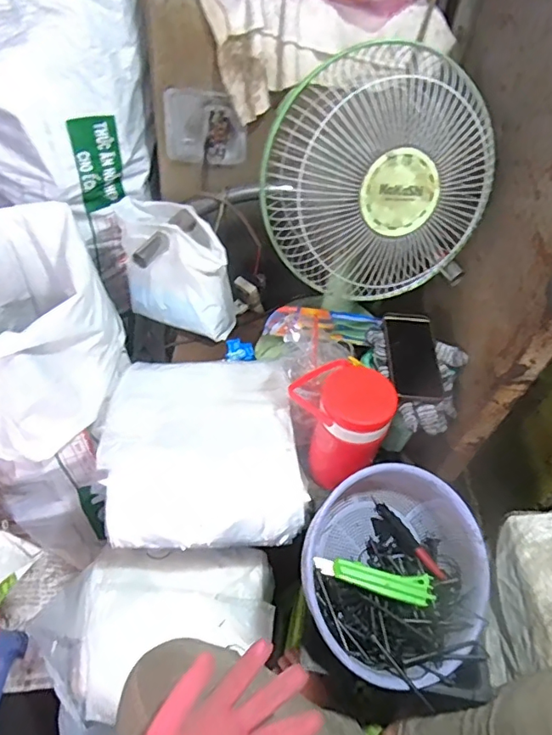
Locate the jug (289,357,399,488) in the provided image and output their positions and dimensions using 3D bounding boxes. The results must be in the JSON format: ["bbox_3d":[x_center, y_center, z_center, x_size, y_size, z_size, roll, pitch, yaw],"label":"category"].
[{"bbox_3d":[0.096,0.090,0.819,0.111,0.207,0.154,-25,56,-25],"label":"jug"}]

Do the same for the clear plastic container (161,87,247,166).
[{"bbox_3d":[-0.140,-0.467,1.008,0.159,0.137,0.019,2,49,-4],"label":"clear plastic container"}]

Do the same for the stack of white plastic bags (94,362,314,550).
[{"bbox_3d":[-0.118,0.118,0.845,0.311,0.090,0.325,0,49,-6],"label":"stack of white plastic bags"}]

